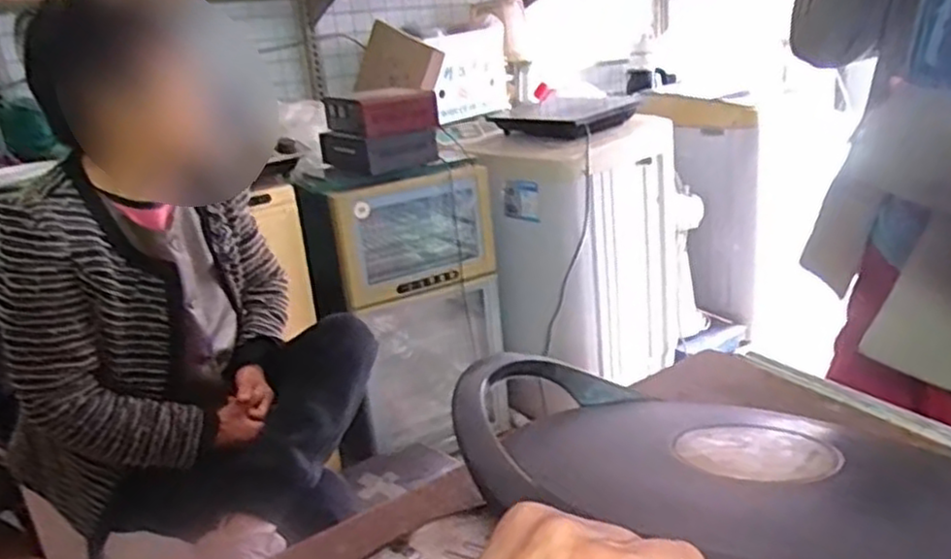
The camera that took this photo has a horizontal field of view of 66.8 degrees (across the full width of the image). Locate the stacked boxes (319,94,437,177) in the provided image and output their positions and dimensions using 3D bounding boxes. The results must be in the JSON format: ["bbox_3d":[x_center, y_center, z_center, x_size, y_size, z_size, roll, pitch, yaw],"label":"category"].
[{"bbox_3d":[-0.244,-0.383,1.838,0.210,0.183,0.261,-22,25,-37],"label":"stacked boxes"}]

